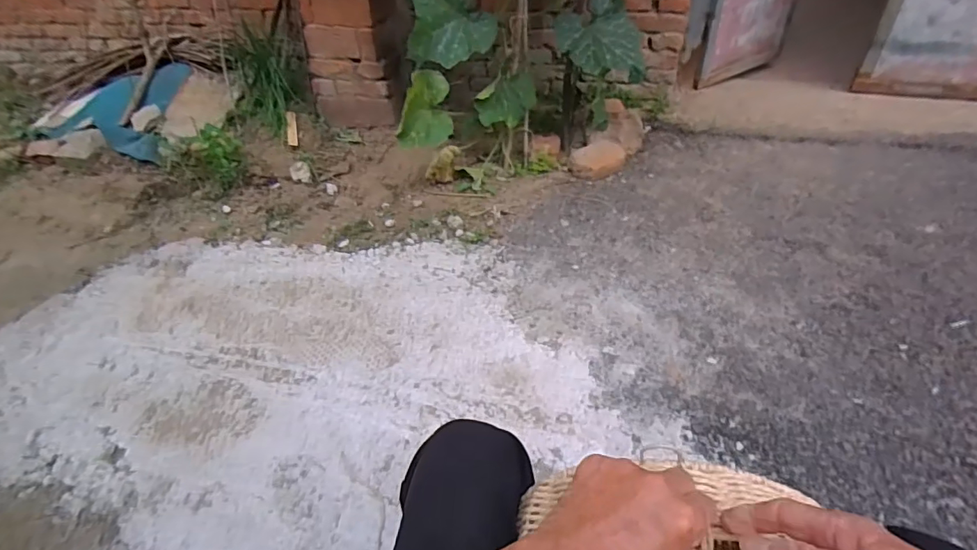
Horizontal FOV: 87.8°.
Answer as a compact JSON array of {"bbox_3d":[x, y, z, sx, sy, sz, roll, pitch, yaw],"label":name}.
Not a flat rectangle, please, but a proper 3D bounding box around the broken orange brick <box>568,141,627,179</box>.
[{"bbox_3d":[0.369,-0.398,1.755,0.189,0.058,0.146,-14,42,-12],"label":"broken orange brick"}]

